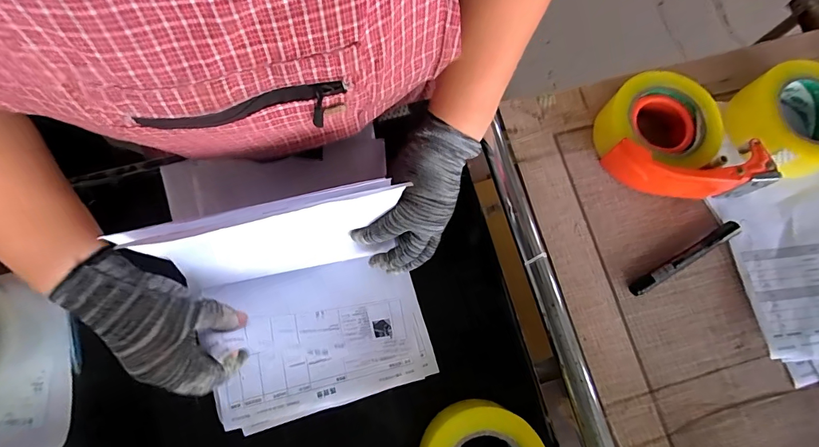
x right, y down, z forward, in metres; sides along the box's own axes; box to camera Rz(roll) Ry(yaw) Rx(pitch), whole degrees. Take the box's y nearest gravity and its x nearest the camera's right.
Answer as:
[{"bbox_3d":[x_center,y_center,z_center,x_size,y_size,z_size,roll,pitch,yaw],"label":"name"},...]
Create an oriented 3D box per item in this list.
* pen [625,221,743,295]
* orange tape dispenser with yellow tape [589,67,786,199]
[{"bbox_3d":[0.294,0.038,0.437,0.136,0.012,0.017,-30,80,-7],"label":"pen"},{"bbox_3d":[0.289,-0.097,0.445,0.145,0.064,0.130,0,78,-1],"label":"orange tape dispenser with yellow tape"}]

